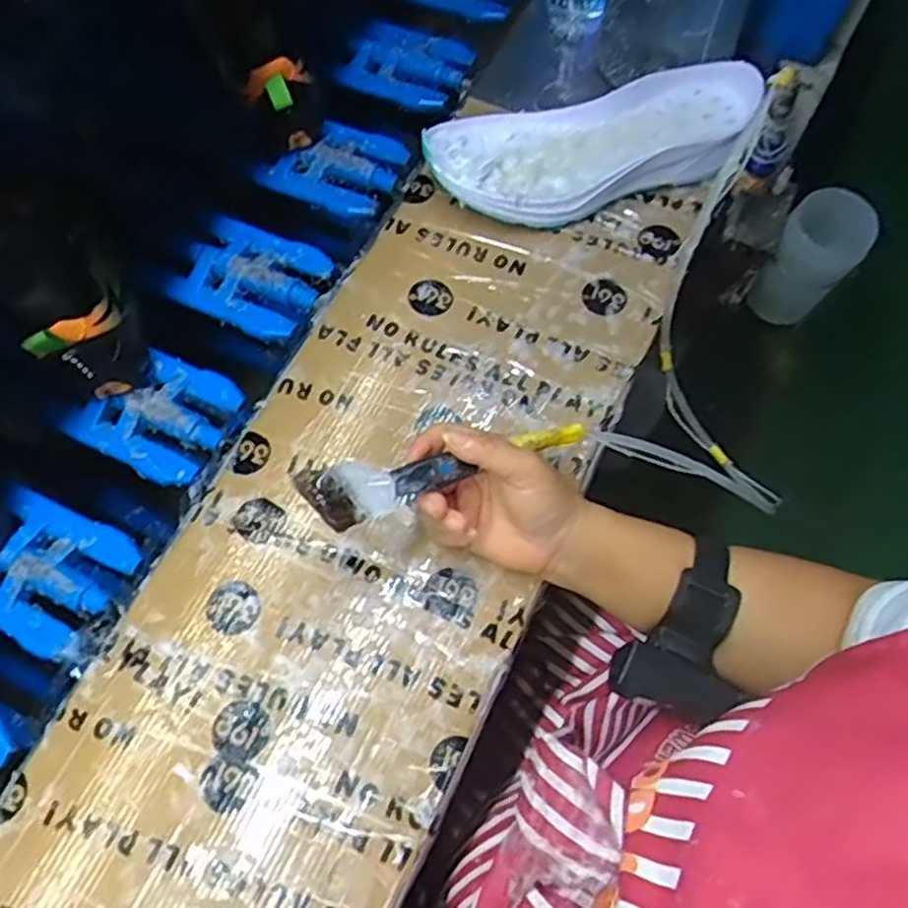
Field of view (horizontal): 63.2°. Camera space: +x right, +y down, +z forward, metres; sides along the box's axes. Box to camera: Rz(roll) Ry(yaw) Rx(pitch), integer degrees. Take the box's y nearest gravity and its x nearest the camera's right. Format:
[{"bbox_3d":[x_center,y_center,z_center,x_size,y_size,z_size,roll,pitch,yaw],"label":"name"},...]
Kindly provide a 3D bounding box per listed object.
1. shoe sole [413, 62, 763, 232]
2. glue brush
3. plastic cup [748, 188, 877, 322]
[{"bbox_3d":[0.113,-0.250,0.592,0.272,0.043,0.113,-18,71,-8],"label":"shoe sole"},{"bbox_3d":[-0.002,0.006,0.441,0.178,0.013,0.035,-15,70,-16],"label":"glue brush"},{"bbox_3d":[0.350,-0.192,0.727,0.074,0.120,0.079,34,73,11],"label":"plastic cup"}]

